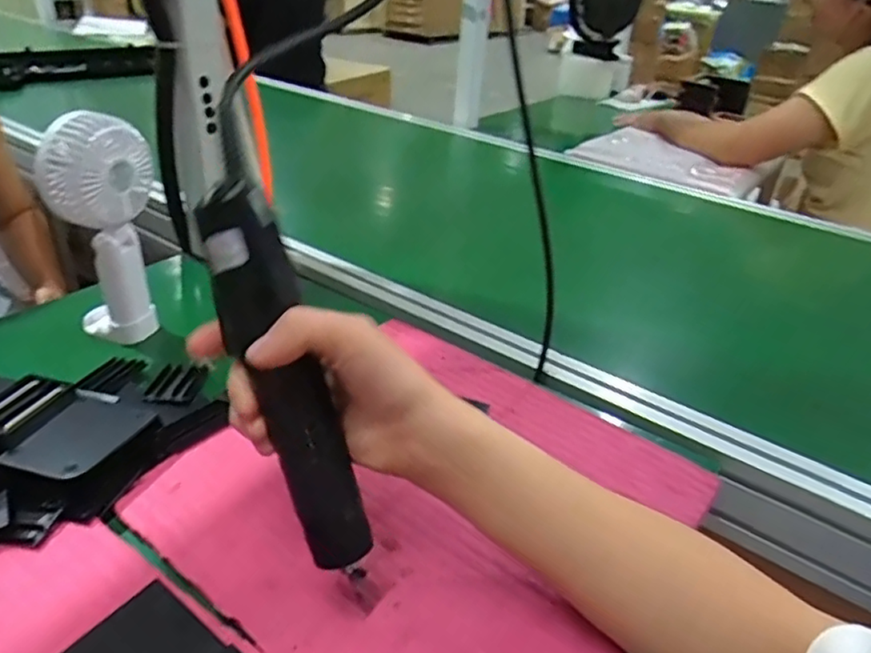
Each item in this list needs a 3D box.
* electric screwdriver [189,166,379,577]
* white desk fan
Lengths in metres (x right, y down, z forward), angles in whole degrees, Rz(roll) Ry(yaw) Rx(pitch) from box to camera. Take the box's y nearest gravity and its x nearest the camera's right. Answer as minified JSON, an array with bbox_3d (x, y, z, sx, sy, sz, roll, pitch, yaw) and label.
[{"bbox_3d":[-0.074,0.029,0.315,0.033,0.200,0.035,-24,12,-39],"label":"electric screwdriver"},{"bbox_3d":[-0.273,-0.073,0.520,0.075,0.194,0.056,-4,33,-14],"label":"white desk fan"}]

